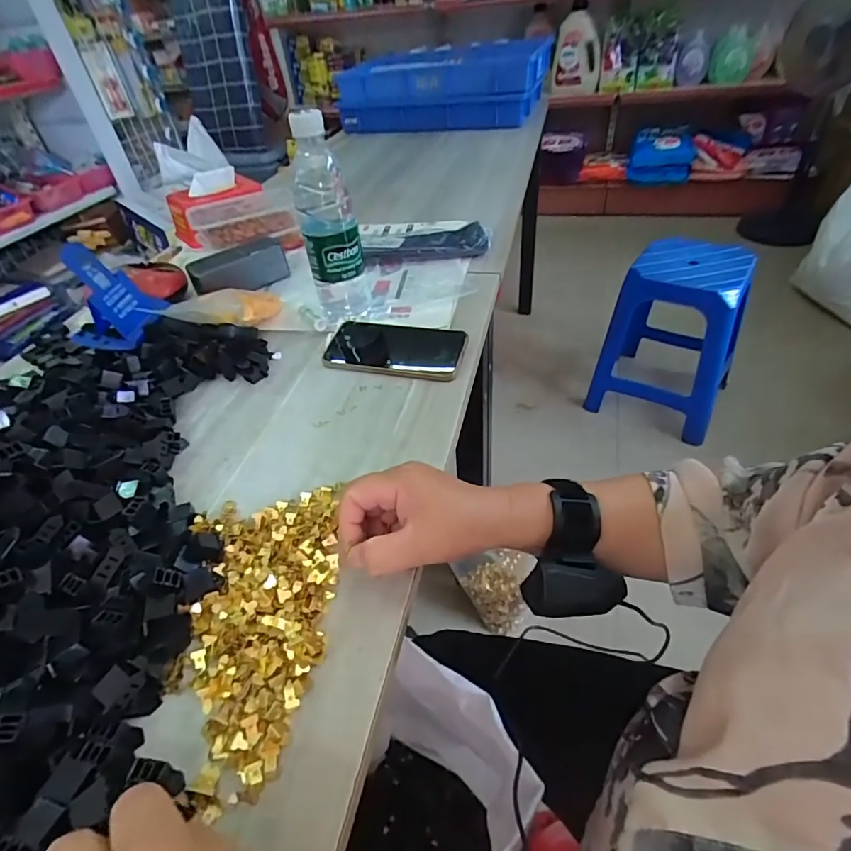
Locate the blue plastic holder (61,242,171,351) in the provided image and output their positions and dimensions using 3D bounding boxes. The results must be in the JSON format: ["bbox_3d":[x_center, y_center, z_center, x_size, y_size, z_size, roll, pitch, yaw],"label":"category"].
[{"bbox_3d":[-0.366,-0.150,0.557,0.111,0.103,0.076,-29,47,-22],"label":"blue plastic holder"}]

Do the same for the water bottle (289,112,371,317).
[{"bbox_3d":[-0.110,-0.224,0.546,0.063,0.218,0.057,-12,43,-6],"label":"water bottle"}]

